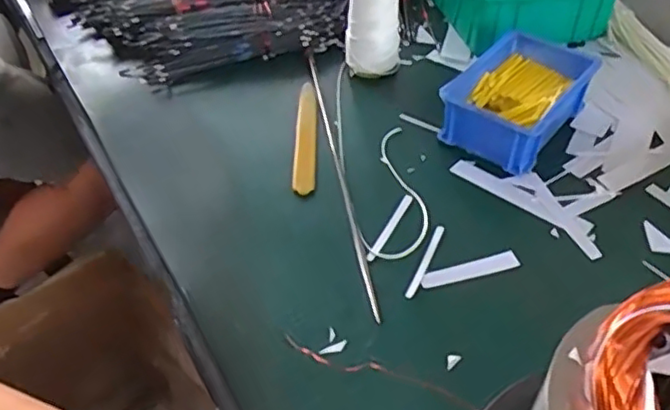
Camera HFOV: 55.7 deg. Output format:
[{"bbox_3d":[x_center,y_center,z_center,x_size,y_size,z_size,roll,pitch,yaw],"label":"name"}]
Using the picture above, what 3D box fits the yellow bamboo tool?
[{"bbox_3d":[-0.028,-0.069,0.611,0.021,0.006,0.160,-1,44,0],"label":"yellow bamboo tool"}]

